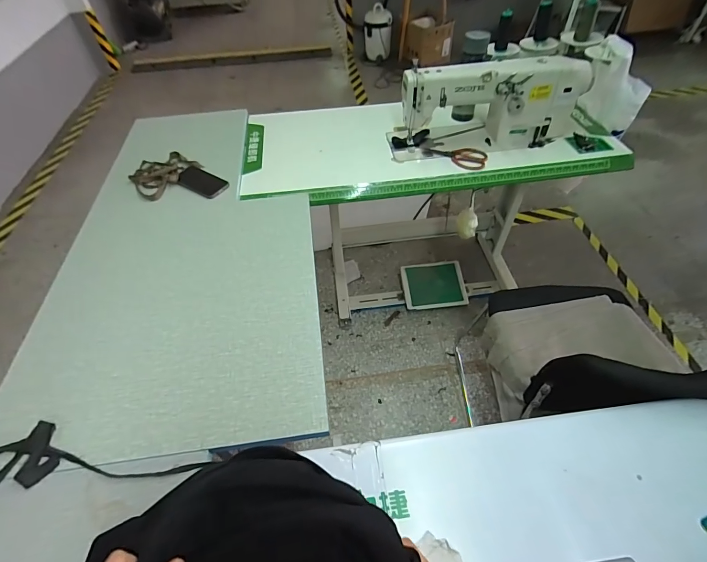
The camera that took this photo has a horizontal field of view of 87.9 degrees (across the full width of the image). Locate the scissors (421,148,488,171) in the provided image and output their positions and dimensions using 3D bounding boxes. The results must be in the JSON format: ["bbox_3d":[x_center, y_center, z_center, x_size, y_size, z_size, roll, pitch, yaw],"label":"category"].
[{"bbox_3d":[0.307,-0.386,1.119,0.194,0.024,0.086,24,55,20],"label":"scissors"}]

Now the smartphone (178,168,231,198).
[{"bbox_3d":[-0.437,-0.286,1.058,0.152,0.012,0.084,25,55,21],"label":"smartphone"}]

